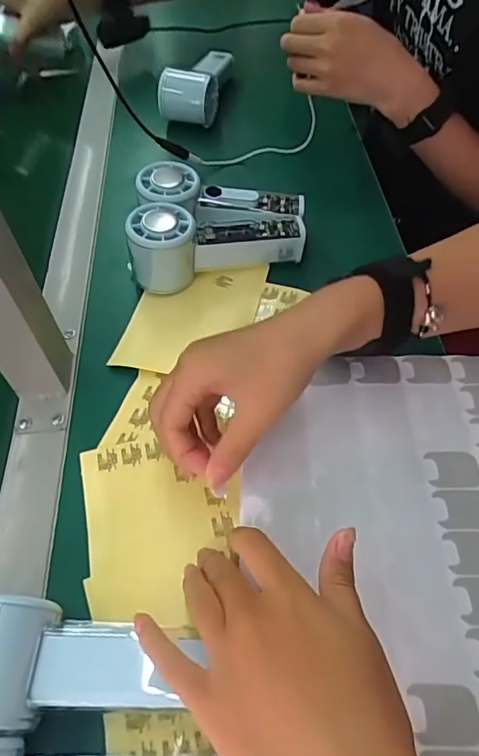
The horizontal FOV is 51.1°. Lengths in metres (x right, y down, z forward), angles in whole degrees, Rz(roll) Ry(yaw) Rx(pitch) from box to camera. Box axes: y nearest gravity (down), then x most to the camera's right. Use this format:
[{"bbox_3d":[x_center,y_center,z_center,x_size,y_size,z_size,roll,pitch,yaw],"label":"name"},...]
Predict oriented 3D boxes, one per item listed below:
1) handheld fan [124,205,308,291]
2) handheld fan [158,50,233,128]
[{"bbox_3d":[-0.021,-0.124,0.443,0.152,0.059,0.057,-17,55,-9],"label":"handheld fan"},{"bbox_3d":[-0.054,-0.370,0.620,0.068,0.050,0.136,8,55,9],"label":"handheld fan"}]

